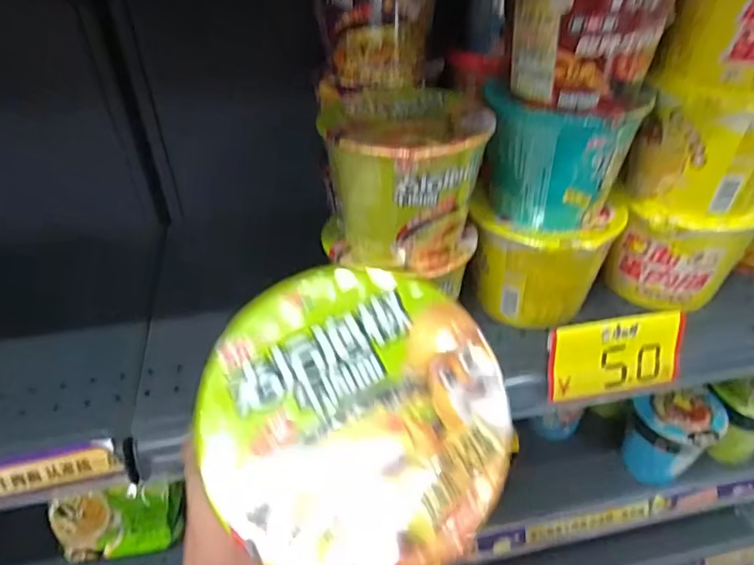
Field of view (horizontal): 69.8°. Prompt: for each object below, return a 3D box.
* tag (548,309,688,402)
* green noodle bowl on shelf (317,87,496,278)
[{"bbox_3d":[0.215,0.067,0.489,0.127,0.075,0.006,-9,20,-8],"label":"tag"},{"bbox_3d":[0.023,-0.081,0.435,0.117,0.112,0.107,-1,38,1],"label":"green noodle bowl on shelf"}]

